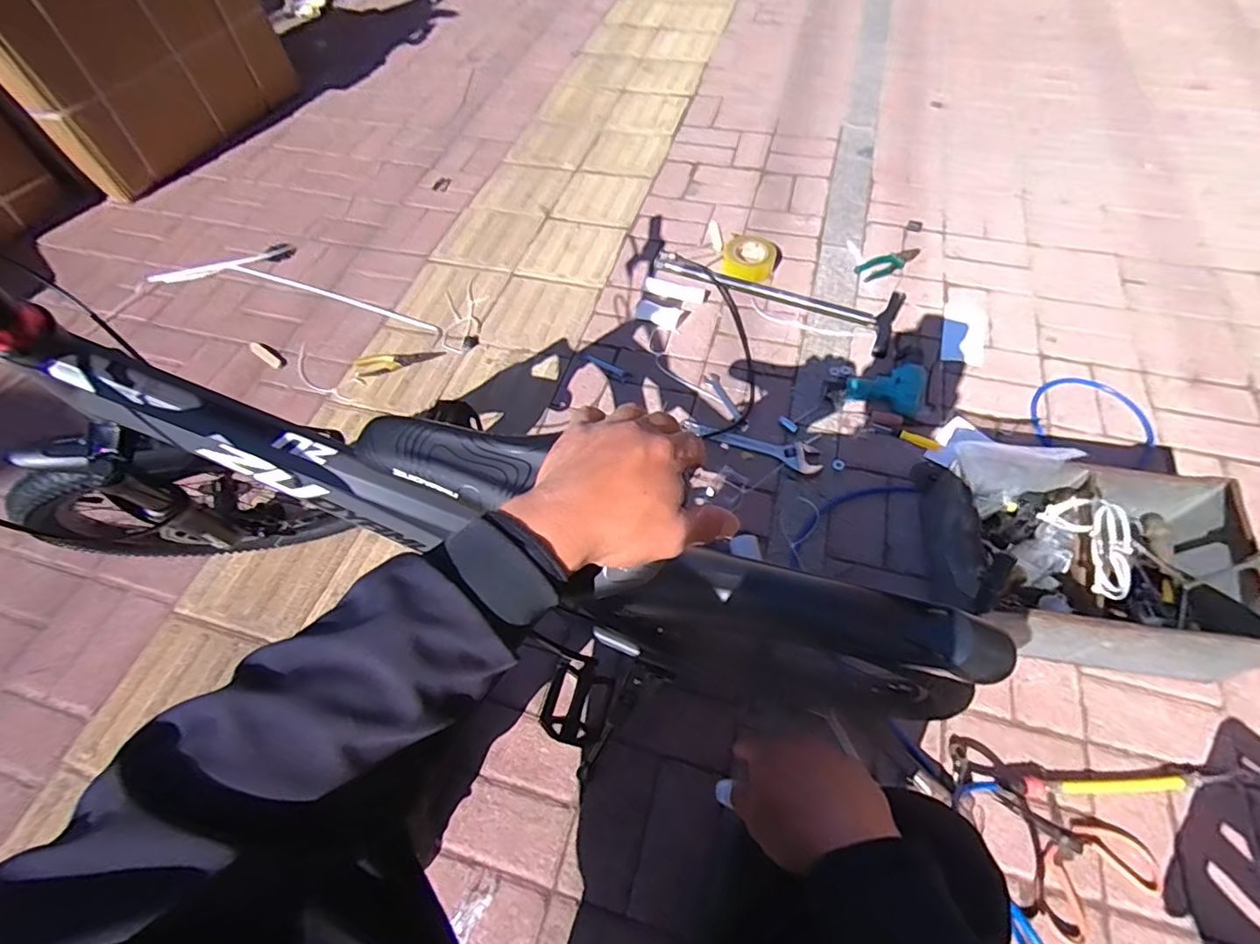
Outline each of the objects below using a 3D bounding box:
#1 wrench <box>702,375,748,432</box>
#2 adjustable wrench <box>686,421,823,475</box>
[{"bbox_3d":[0.212,-0.153,1.239,0.033,0.005,0.167,-25,63,-10],"label":"wrench"},{"bbox_3d":[0.254,-0.062,1.170,0.278,0.021,0.066,18,64,12],"label":"adjustable wrench"}]

